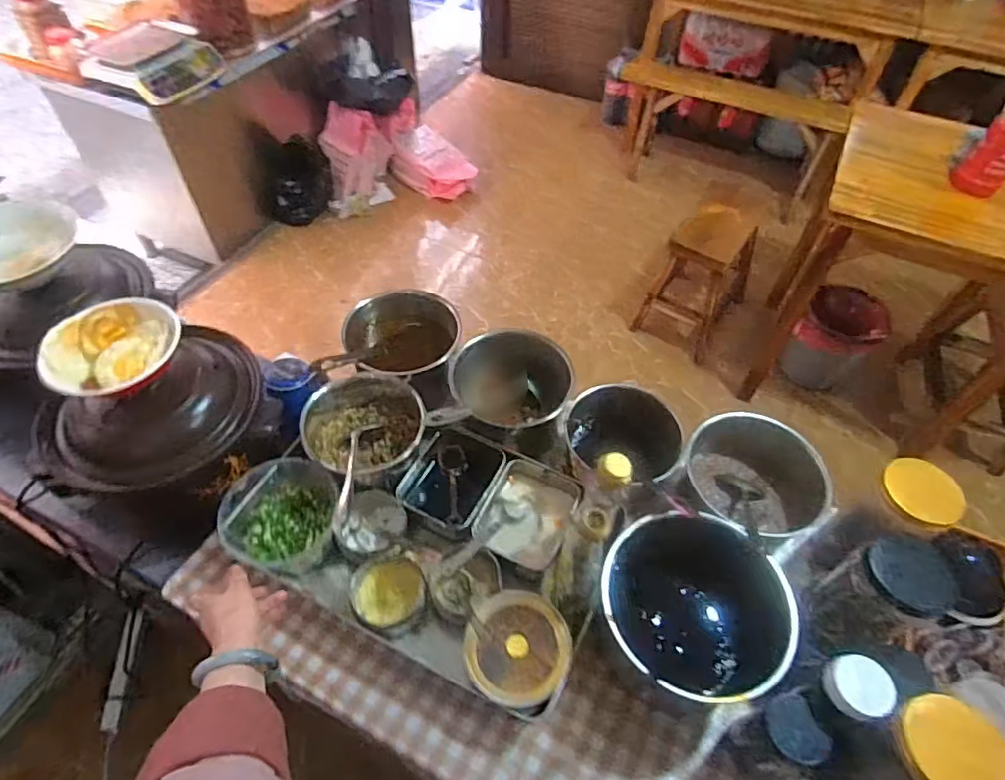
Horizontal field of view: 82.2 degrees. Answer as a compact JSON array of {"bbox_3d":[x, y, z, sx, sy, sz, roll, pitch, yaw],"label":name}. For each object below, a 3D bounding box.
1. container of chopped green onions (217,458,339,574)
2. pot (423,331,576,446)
[{"bbox_3d":[-0.273,0.158,0.716,0.127,0.074,0.137,-3,52,-6],"label":"container of chopped green onions"},{"bbox_3d":[0.001,-0.002,0.819,0.193,0.079,0.158,0,52,-3],"label":"pot"}]

